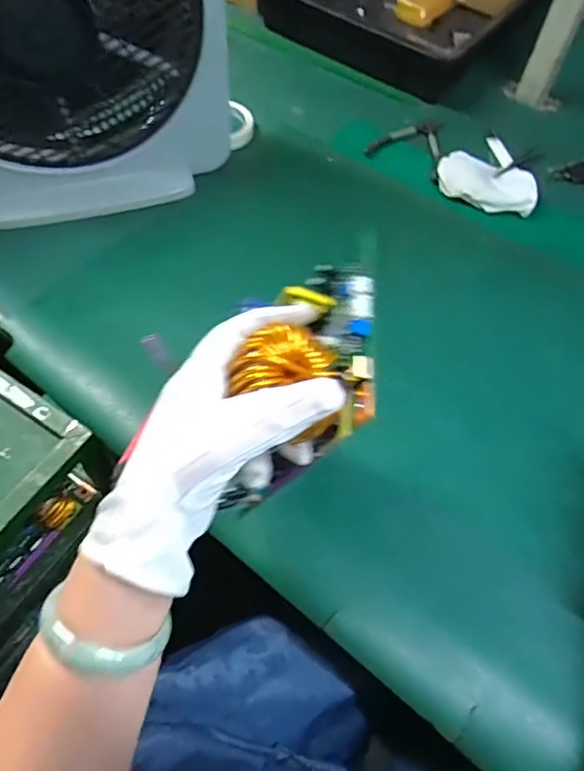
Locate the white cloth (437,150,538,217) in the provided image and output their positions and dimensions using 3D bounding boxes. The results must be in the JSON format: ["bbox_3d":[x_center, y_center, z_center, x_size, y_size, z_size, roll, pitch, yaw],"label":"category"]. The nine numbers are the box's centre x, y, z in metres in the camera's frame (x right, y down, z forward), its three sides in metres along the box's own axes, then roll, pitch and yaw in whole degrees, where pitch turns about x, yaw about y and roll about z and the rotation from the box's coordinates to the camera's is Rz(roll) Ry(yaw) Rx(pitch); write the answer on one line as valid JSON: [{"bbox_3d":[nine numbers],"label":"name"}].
[{"bbox_3d":[0.264,-0.280,0.745,0.129,0.026,0.098,19,59,7],"label":"white cloth"}]

